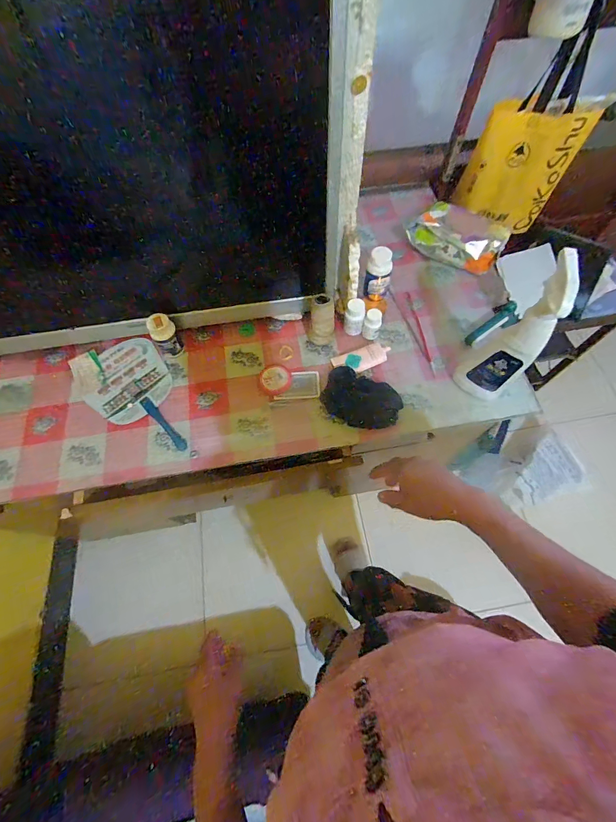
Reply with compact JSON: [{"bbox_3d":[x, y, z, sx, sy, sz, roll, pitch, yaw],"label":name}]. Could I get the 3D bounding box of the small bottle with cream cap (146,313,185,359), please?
[{"bbox_3d":[-0.266,-0.139,0.651,0.045,0.087,0.041,0,66,0],"label":"small bottle with cream cap"}]

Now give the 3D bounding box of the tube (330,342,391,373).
[{"bbox_3d":[0.104,-0.097,0.659,0.111,0.025,0.050,-15,67,-6],"label":"tube"}]

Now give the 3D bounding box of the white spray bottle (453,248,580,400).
[{"bbox_3d":[0.313,-0.102,0.527,0.063,0.267,0.081,-32,70,-13],"label":"white spray bottle"}]

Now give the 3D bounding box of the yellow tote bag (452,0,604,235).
[{"bbox_3d":[0.516,-0.619,0.799,0.258,0.393,0.063,-2,52,-11],"label":"yellow tote bag"}]

